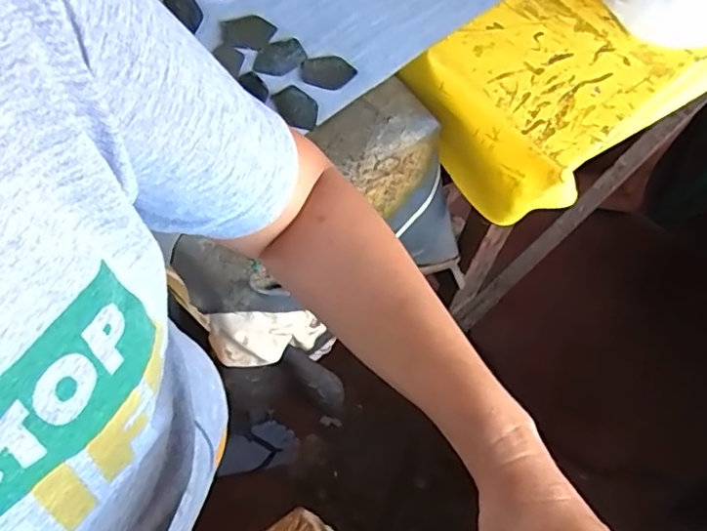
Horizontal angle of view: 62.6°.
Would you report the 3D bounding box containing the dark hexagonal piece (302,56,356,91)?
[{"bbox_3d":[-0.026,-0.195,0.590,0.055,0.010,0.038,9,66,2],"label":"dark hexagonal piece"}]

